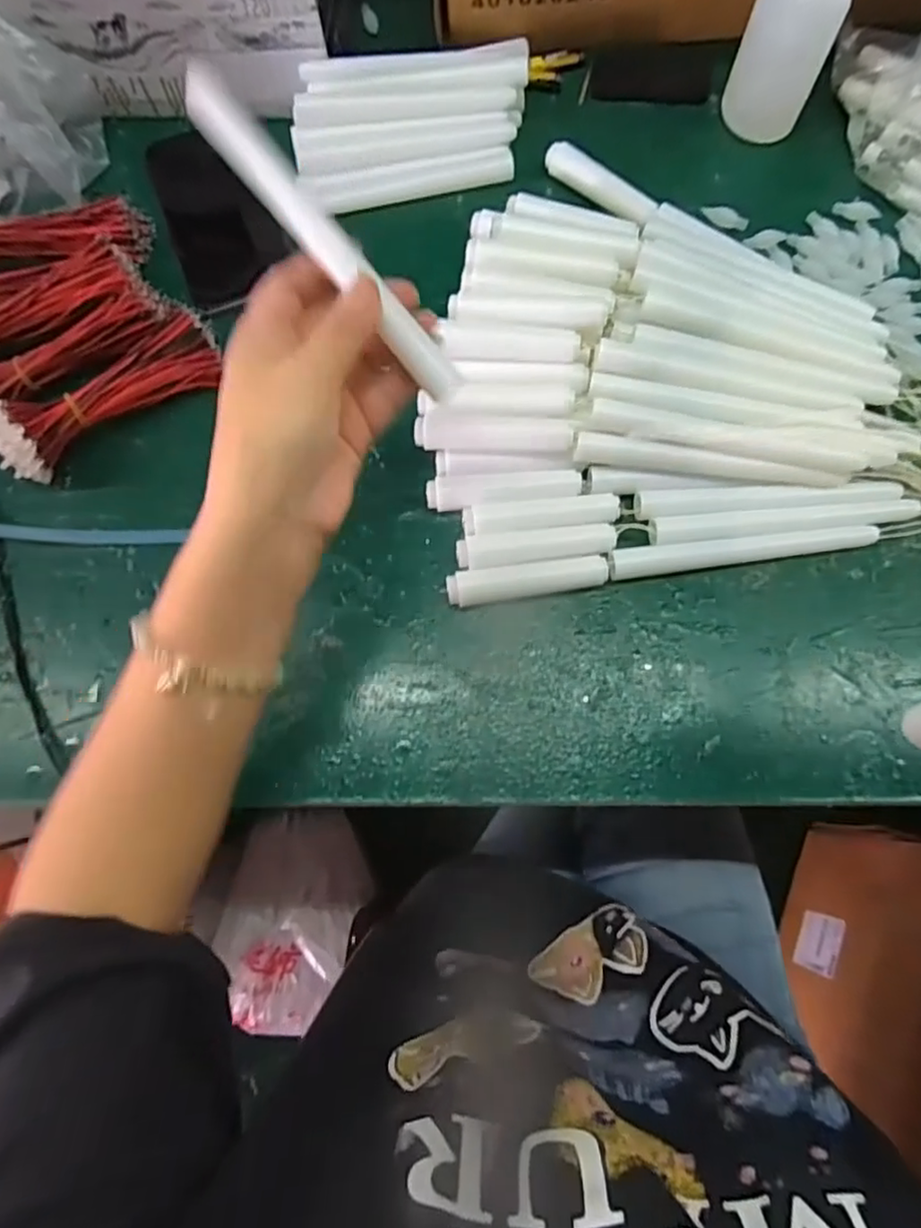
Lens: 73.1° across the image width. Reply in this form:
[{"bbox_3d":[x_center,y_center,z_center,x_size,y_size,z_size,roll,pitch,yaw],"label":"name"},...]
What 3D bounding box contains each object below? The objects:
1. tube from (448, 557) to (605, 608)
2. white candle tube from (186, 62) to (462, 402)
[{"bbox_3d":[0.038,-0.019,0.348,0.088,0.017,0.019,-9,74,-1],"label":"tube"},{"bbox_3d":[-0.052,-0.151,0.254,0.016,0.011,0.148,-46,107,-8],"label":"white candle tube"}]

